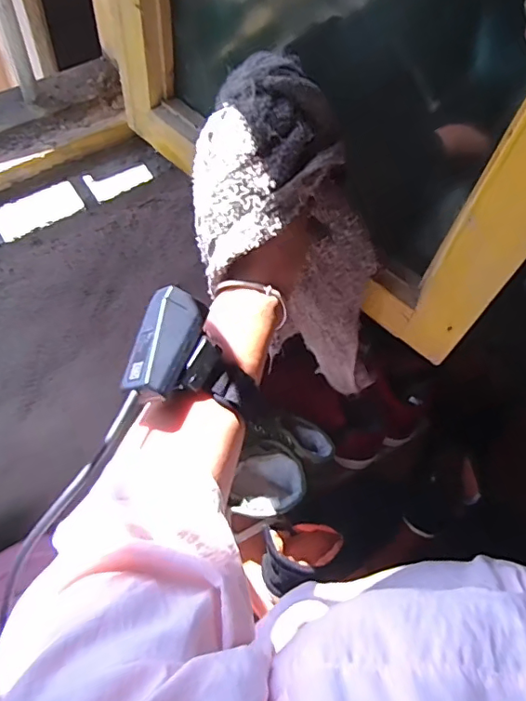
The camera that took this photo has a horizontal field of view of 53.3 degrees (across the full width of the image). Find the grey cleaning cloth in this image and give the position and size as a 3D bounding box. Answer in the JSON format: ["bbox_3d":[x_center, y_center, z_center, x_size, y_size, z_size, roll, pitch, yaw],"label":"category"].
[{"bbox_3d":[0.026,-0.068,0.412,0.116,0.273,0.104,-3,51,24],"label":"grey cleaning cloth"}]

